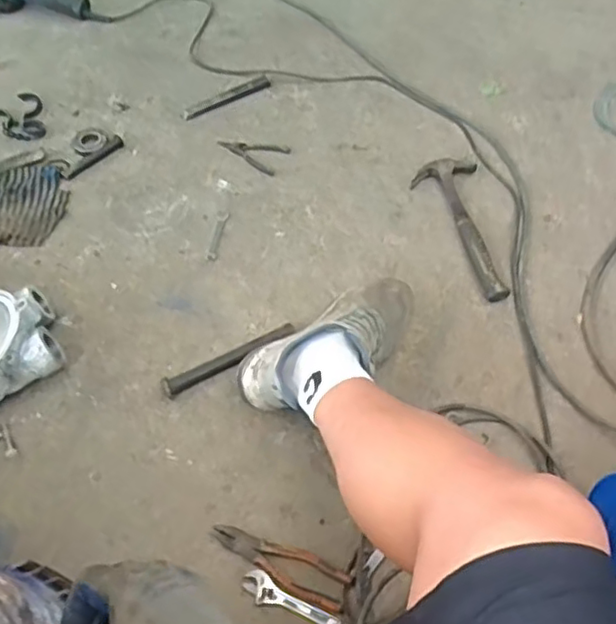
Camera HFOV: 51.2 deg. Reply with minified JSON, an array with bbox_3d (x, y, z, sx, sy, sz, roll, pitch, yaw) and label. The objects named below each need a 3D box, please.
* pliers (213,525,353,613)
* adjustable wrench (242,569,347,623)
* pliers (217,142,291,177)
[{"bbox_3d":[-0.034,0.314,0.811,0.179,0.023,0.052,20,60,15],"label":"pliers"},{"bbox_3d":[-0.015,0.362,0.786,0.142,0.016,0.031,22,61,16],"label":"adjustable wrench"},{"bbox_3d":[-0.098,-0.313,1.234,0.135,0.008,0.079,32,62,19],"label":"pliers"}]

